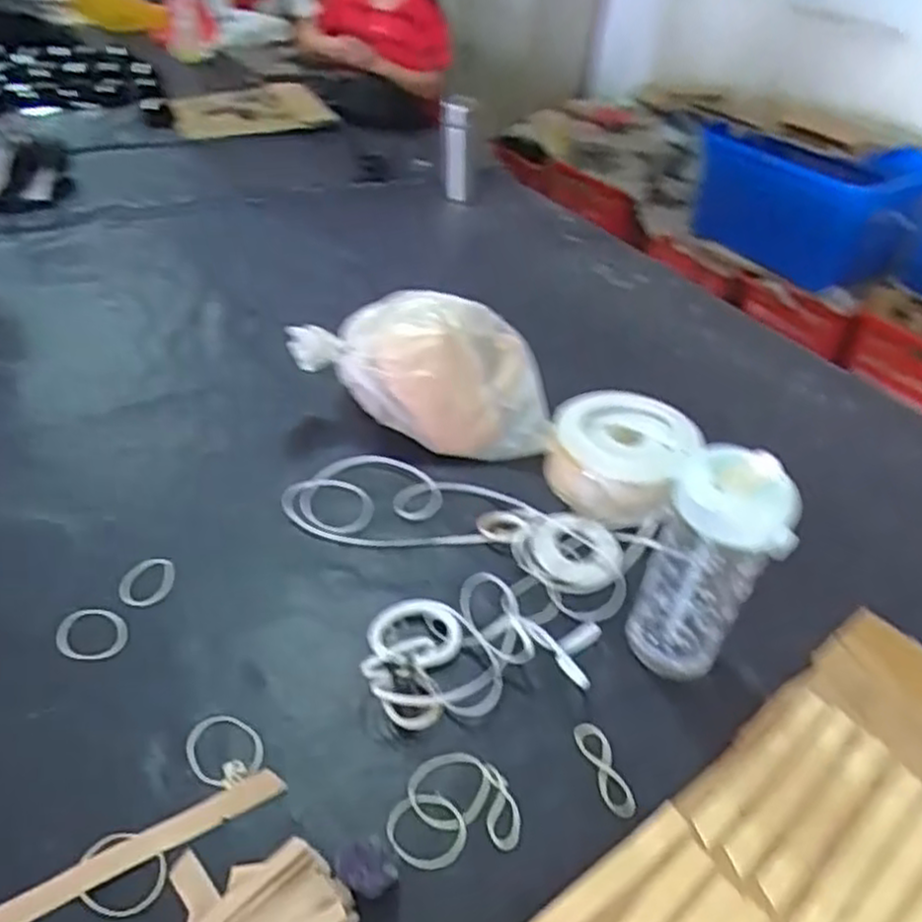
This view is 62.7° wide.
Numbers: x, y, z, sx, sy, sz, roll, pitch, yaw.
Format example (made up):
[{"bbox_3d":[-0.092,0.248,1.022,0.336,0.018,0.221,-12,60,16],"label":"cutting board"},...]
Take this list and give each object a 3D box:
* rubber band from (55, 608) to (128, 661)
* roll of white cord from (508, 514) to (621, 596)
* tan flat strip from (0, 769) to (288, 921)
[{"bbox_3d":[-0.317,0.148,0.649,0.055,0.004,0.055,-9,41,-20],"label":"rubber band"},{"bbox_3d":[0.115,0.093,0.784,0.102,0.020,0.104,5,38,-4],"label":"roll of white cord"},{"bbox_3d":[-0.217,0.266,0.523,0.193,0.004,0.022,-19,45,-30],"label":"tan flat strip"}]

